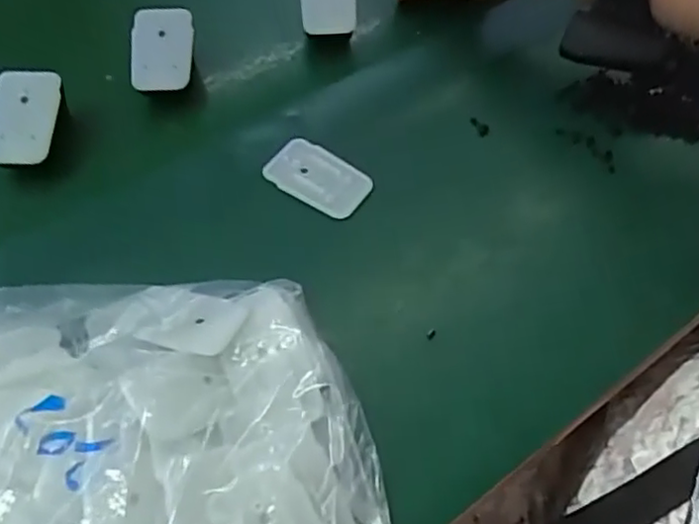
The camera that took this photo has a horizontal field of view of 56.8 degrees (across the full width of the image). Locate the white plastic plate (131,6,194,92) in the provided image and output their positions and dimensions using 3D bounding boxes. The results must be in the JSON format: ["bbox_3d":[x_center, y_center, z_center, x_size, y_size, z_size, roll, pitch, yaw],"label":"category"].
[{"bbox_3d":[-0.142,-0.159,0.483,0.048,0.011,0.065,-4,83,9],"label":"white plastic plate"}]

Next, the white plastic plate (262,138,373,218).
[{"bbox_3d":[-0.021,-0.060,0.451,0.070,0.006,0.044,30,60,8],"label":"white plastic plate"}]

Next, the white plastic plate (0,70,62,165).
[{"bbox_3d":[-0.221,-0.098,0.435,0.045,0.006,0.065,5,80,3],"label":"white plastic plate"}]

